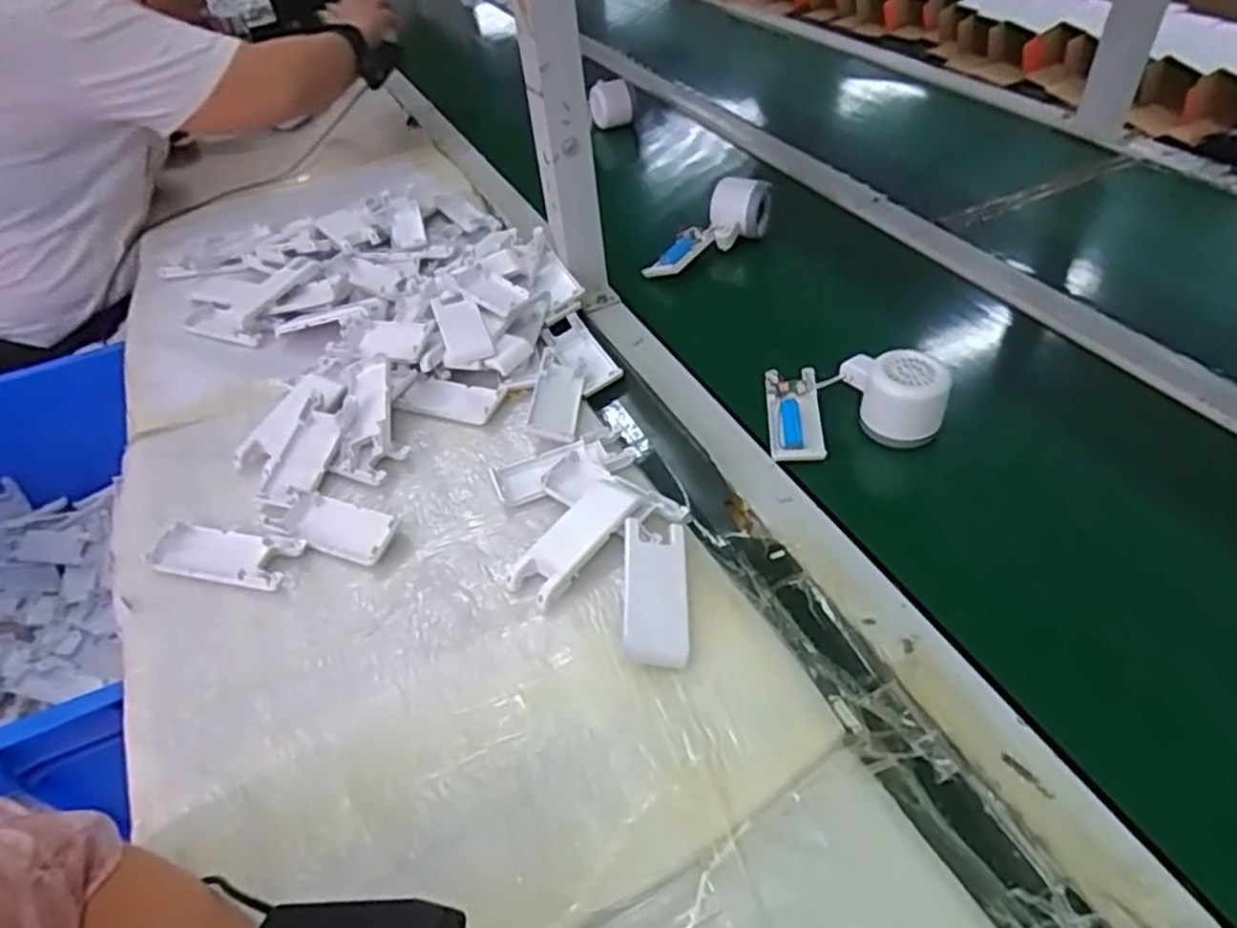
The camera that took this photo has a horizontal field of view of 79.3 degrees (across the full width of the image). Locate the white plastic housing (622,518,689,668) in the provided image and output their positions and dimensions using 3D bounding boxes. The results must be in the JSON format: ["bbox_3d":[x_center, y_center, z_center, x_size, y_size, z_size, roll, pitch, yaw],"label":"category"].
[{"bbox_3d":[0.022,0.078,0.456,0.038,0.015,0.097,-3,44,4],"label":"white plastic housing"}]

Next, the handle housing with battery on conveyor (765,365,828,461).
[{"bbox_3d":[0.138,-0.037,0.585,0.041,0.020,0.098,-1,44,6],"label":"handle housing with battery on conveyor"}]

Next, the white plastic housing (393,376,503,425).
[{"bbox_3d":[-0.141,-0.054,0.627,0.085,0.014,0.041,10,46,17],"label":"white plastic housing"}]

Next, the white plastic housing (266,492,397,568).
[{"bbox_3d":[-0.206,0.040,0.525,0.103,0.016,0.039,11,47,17],"label":"white plastic housing"}]

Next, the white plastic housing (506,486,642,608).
[{"bbox_3d":[-0.029,0.050,0.487,0.040,0.015,0.094,34,65,29],"label":"white plastic housing"}]

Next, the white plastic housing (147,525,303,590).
[{"bbox_3d":[-0.274,0.063,0.516,0.107,0.016,0.037,6,45,13],"label":"white plastic housing"}]

